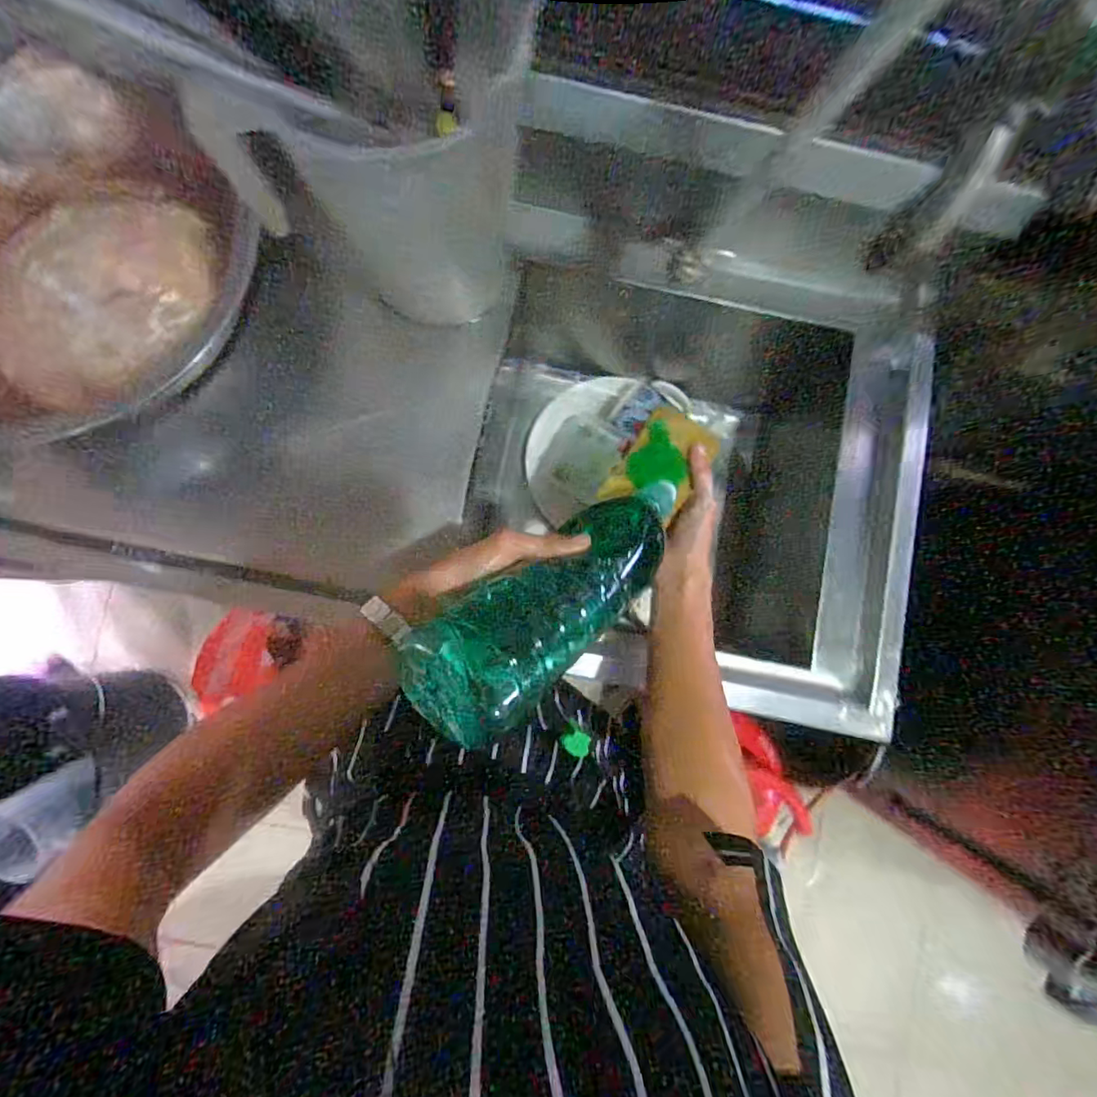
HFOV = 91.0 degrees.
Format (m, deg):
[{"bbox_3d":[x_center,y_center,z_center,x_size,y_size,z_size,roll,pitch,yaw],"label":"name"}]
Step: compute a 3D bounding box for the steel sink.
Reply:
[{"bbox_3d":[0.159,-0.101,0.694,0.476,0.292,0.505,13,86,-1],"label":"steel sink"}]

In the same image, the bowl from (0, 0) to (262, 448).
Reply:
[{"bbox_3d":[-0.500,-0.265,0.470,0.382,0.123,0.341,-40,89,-4],"label":"bowl"}]

